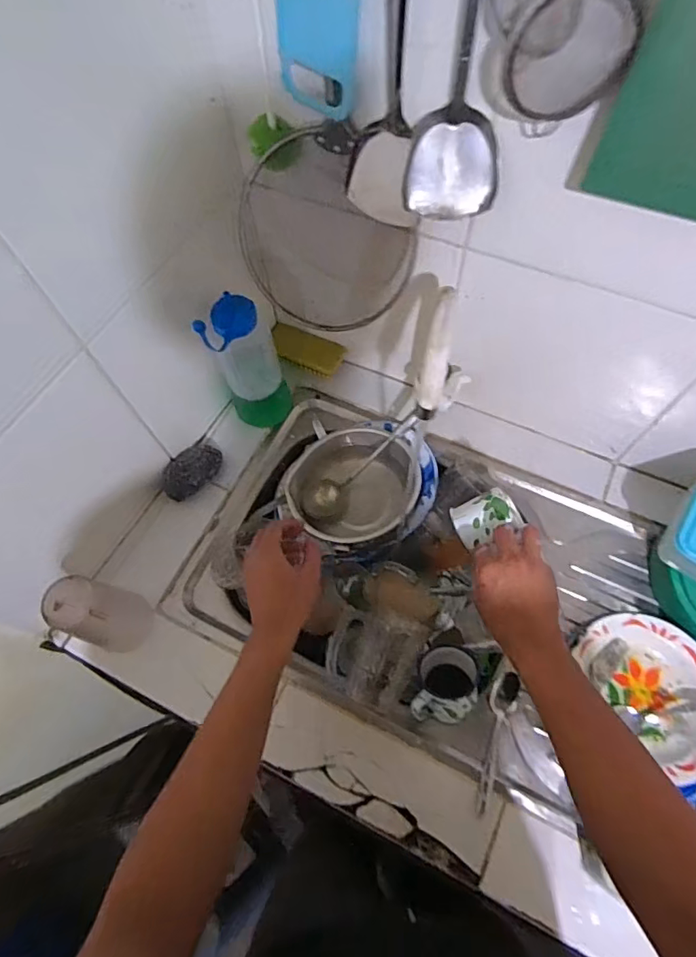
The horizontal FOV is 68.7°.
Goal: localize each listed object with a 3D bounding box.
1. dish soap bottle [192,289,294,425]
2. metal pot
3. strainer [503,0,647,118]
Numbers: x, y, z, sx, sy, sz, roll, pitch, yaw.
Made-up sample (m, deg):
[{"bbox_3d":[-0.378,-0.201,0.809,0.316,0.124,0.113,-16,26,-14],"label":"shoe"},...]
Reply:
[{"bbox_3d":[-0.142,-0.159,0.750,0.092,0.249,0.081,-20,66,-6],"label":"dish soap bottle"},{"bbox_3d":[0.006,0.007,0.764,0.191,0.075,0.194,-1,66,3],"label":"metal pot"},{"bbox_3d":[0.166,-0.346,0.328,0.085,0.204,0.060,21,69,12],"label":"strainer"}]

